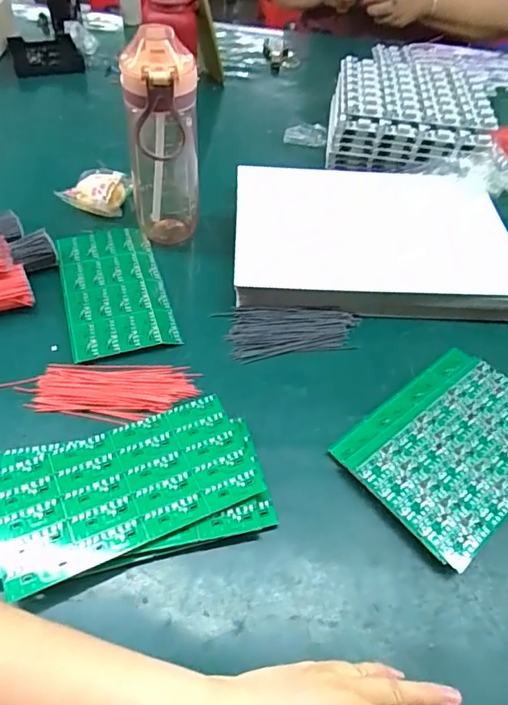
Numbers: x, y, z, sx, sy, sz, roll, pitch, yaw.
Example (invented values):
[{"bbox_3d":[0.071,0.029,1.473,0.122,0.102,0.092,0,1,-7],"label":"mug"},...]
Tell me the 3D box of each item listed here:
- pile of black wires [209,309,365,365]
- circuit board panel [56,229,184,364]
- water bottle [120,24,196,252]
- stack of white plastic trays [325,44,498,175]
[{"bbox_3d":[0.040,-0.026,0.534,0.138,0.012,0.065,-8,52,-11],"label":"pile of black wires"},{"bbox_3d":[-0.152,-0.071,0.556,0.104,0.010,0.187,-14,54,-12],"label":"circuit board panel"},{"bbox_3d":[-0.095,-0.217,0.543,0.070,0.213,0.067,-6,52,-10],"label":"water bottle"},{"bbox_3d":[0.227,-0.354,0.766,0.218,0.092,0.222,13,51,5],"label":"stack of white plastic trays"}]

